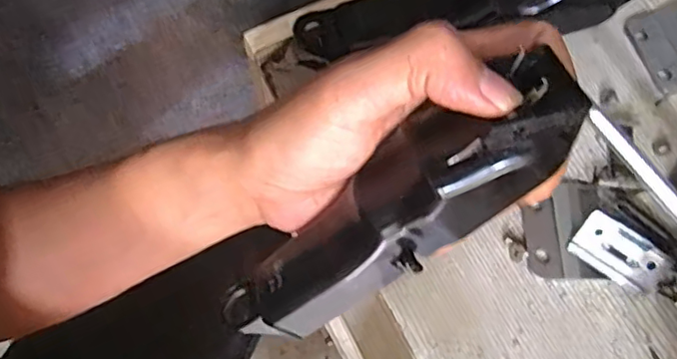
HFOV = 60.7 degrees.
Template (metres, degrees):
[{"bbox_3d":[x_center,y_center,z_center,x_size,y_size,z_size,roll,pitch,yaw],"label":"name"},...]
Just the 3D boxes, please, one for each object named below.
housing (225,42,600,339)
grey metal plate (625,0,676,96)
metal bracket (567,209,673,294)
[{"bbox_3d":[0.015,0.016,0.225,0.168,0.020,0.045,-38,70,28],"label":"housing"},{"bbox_3d":[0.176,-0.070,0.303,0.039,0.004,0.047,-19,71,-8],"label":"grey metal plate"},{"bbox_3d":[0.127,0.033,0.261,0.041,0.006,0.023,31,101,4],"label":"metal bracket"}]

